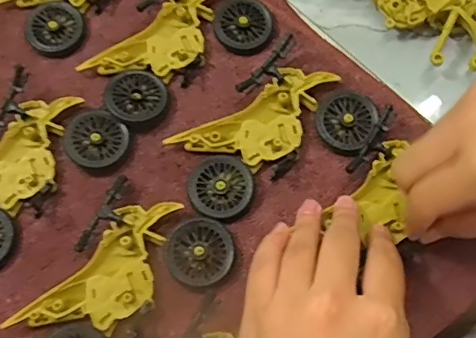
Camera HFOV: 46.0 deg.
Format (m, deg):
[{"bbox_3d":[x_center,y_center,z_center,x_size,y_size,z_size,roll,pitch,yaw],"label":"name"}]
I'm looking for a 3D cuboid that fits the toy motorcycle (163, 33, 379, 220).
[{"bbox_3d":[0.018,-0.019,0.323,0.111,0.012,0.073,-38,73,-12],"label":"toy motorcycle"}]

